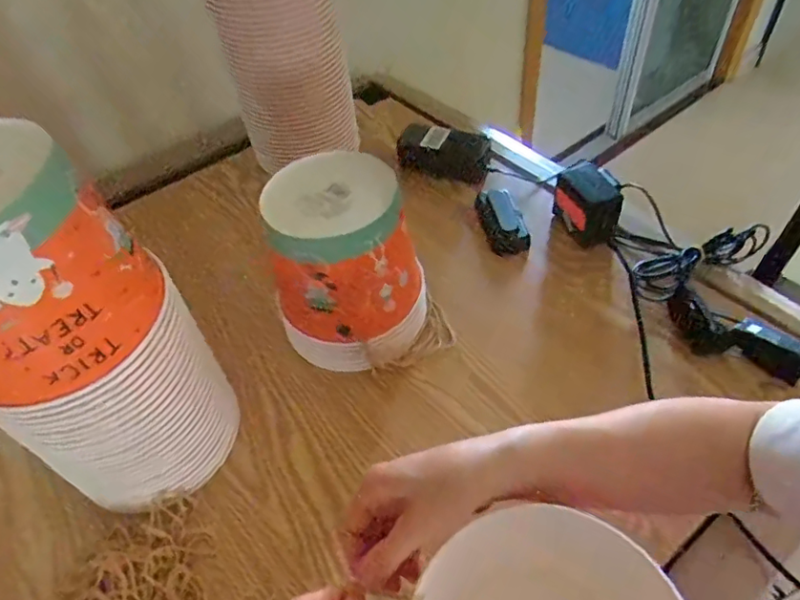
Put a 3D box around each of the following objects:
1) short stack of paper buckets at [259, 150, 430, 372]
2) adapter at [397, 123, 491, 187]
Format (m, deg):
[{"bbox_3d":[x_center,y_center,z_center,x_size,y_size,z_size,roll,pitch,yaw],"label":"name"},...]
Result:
[{"bbox_3d":[-0.051,-0.032,0.581,0.148,0.178,0.137,-5,48,1],"label":"short stack of paper buckets"},{"bbox_3d":[0.065,-0.222,0.822,0.137,0.061,0.048,19,53,21],"label":"adapter"}]

